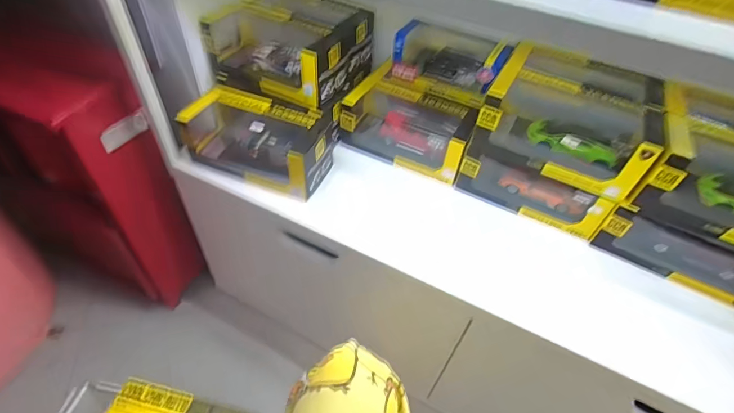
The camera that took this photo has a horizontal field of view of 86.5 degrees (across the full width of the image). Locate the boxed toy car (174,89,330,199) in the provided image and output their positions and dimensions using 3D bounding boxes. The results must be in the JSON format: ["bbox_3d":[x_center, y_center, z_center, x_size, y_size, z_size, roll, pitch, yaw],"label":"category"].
[{"bbox_3d":[-0.201,-0.128,0.720,0.266,0.094,0.146,18,49,13],"label":"boxed toy car"}]

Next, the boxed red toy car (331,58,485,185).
[{"bbox_3d":[0.083,-0.169,0.783,0.258,0.104,0.159,21,50,15],"label":"boxed red toy car"}]

